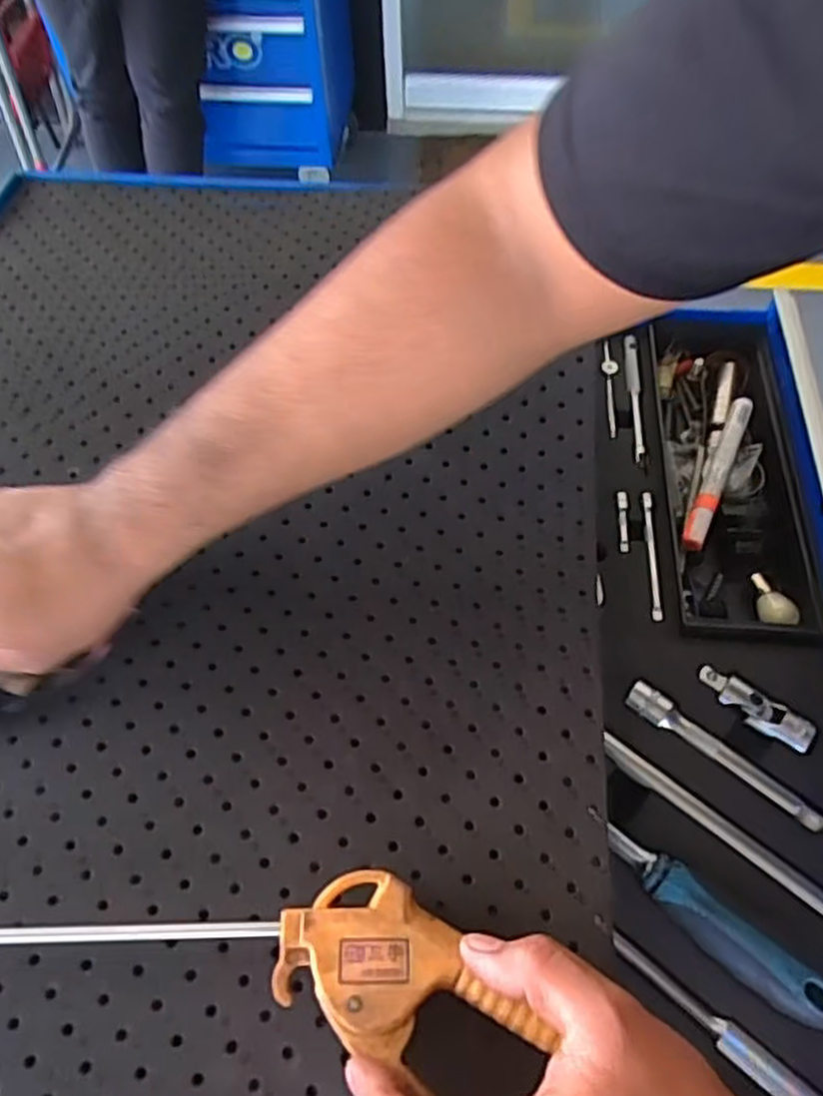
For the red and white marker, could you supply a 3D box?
[{"bbox_3d":[0.226,-0.057,0.542,0.016,0.015,0.141,23,62,15],"label":"red and white marker"}]

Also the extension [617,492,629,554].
[{"bbox_3d":[0.150,-0.019,0.519,0.008,0.004,0.048,3,59,4],"label":"extension"}]

